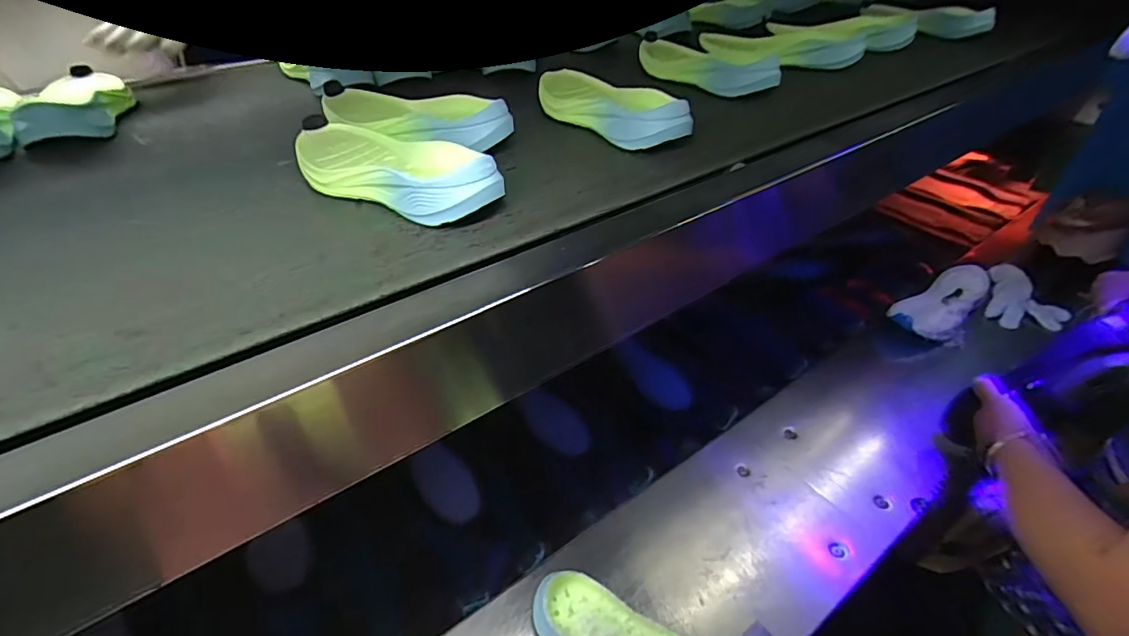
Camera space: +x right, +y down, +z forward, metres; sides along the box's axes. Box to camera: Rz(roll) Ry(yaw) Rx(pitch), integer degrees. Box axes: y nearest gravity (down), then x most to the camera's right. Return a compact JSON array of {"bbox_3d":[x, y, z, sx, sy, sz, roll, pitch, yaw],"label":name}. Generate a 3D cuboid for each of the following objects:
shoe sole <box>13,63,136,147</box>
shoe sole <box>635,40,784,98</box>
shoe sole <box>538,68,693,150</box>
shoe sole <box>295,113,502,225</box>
[{"bbox_3d":[-0.582,-0.259,0.617,0.096,0.044,0.219,-22,43,-23],"label":"shoe sole"},{"bbox_3d":[0.191,-0.353,0.715,0.071,0.036,0.242,-25,46,-26],"label":"shoe sole"},{"bbox_3d":[0.041,-0.241,0.578,0.062,0.047,0.226,-25,46,-26],"label":"shoe sole"},{"bbox_3d":[-0.157,-0.141,0.465,0.237,0.042,0.100,20,44,25],"label":"shoe sole"}]

